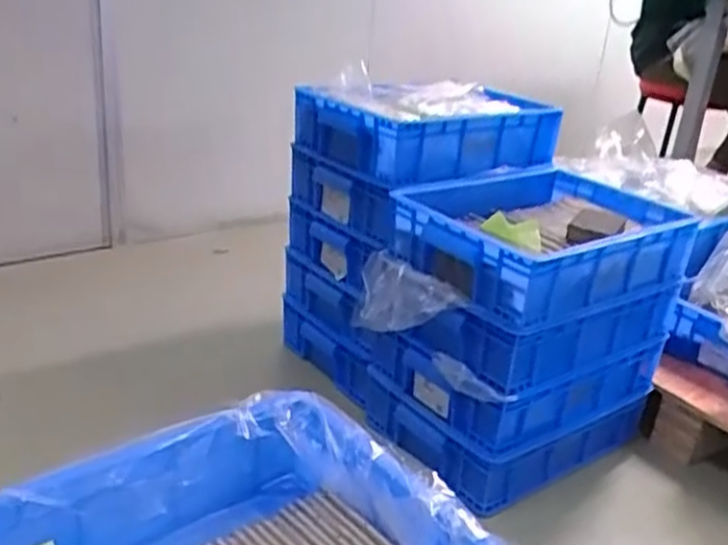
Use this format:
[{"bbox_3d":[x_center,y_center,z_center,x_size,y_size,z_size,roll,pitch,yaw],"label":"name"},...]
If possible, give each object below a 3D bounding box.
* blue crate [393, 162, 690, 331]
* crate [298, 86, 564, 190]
[{"bbox_3d":[0.273,-0.058,1.183,0.418,0.102,0.325,-12,28,-34],"label":"blue crate"},{"bbox_3d":[0.118,-0.262,1.346,0.411,0.111,0.272,-12,28,-34],"label":"crate"}]

